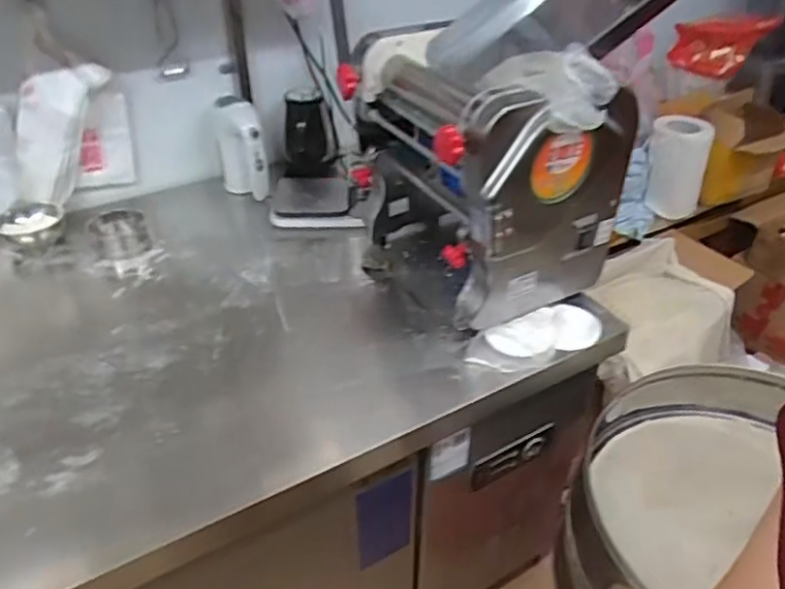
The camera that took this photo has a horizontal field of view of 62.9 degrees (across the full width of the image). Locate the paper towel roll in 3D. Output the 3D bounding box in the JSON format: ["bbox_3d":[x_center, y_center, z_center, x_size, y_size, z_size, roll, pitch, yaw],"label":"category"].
[{"bbox_3d":[0.626,-0.271,1.424,0.120,0.227,0.116,0,37,0],"label":"paper towel roll"}]

